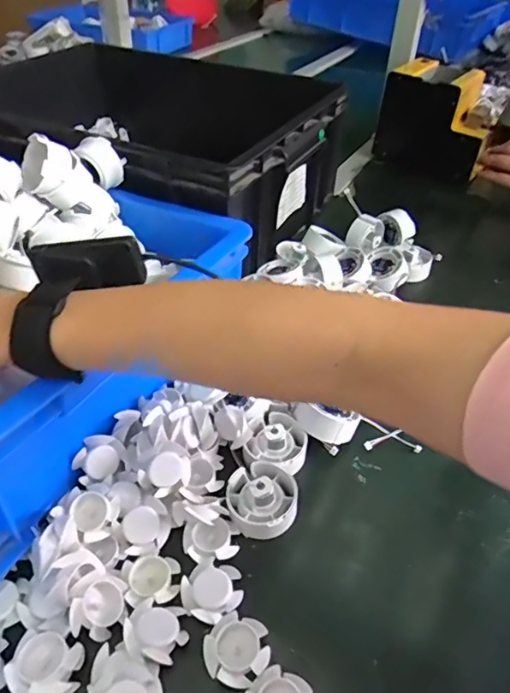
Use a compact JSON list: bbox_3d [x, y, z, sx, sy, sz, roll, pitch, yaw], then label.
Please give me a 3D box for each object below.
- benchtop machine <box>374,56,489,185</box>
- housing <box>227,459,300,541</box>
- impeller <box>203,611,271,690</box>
[{"bbox_3d":[0.333,-0.403,0.924,0.200,0.155,0.119,21,44,19],"label":"benchtop machine"},{"bbox_3d":[0.006,0.116,0.400,0.054,0.025,0.057,2,41,-1],"label":"housing"},{"bbox_3d":[-0.011,0.193,0.328,0.038,0.010,0.039,2,41,-1],"label":"impeller"}]

